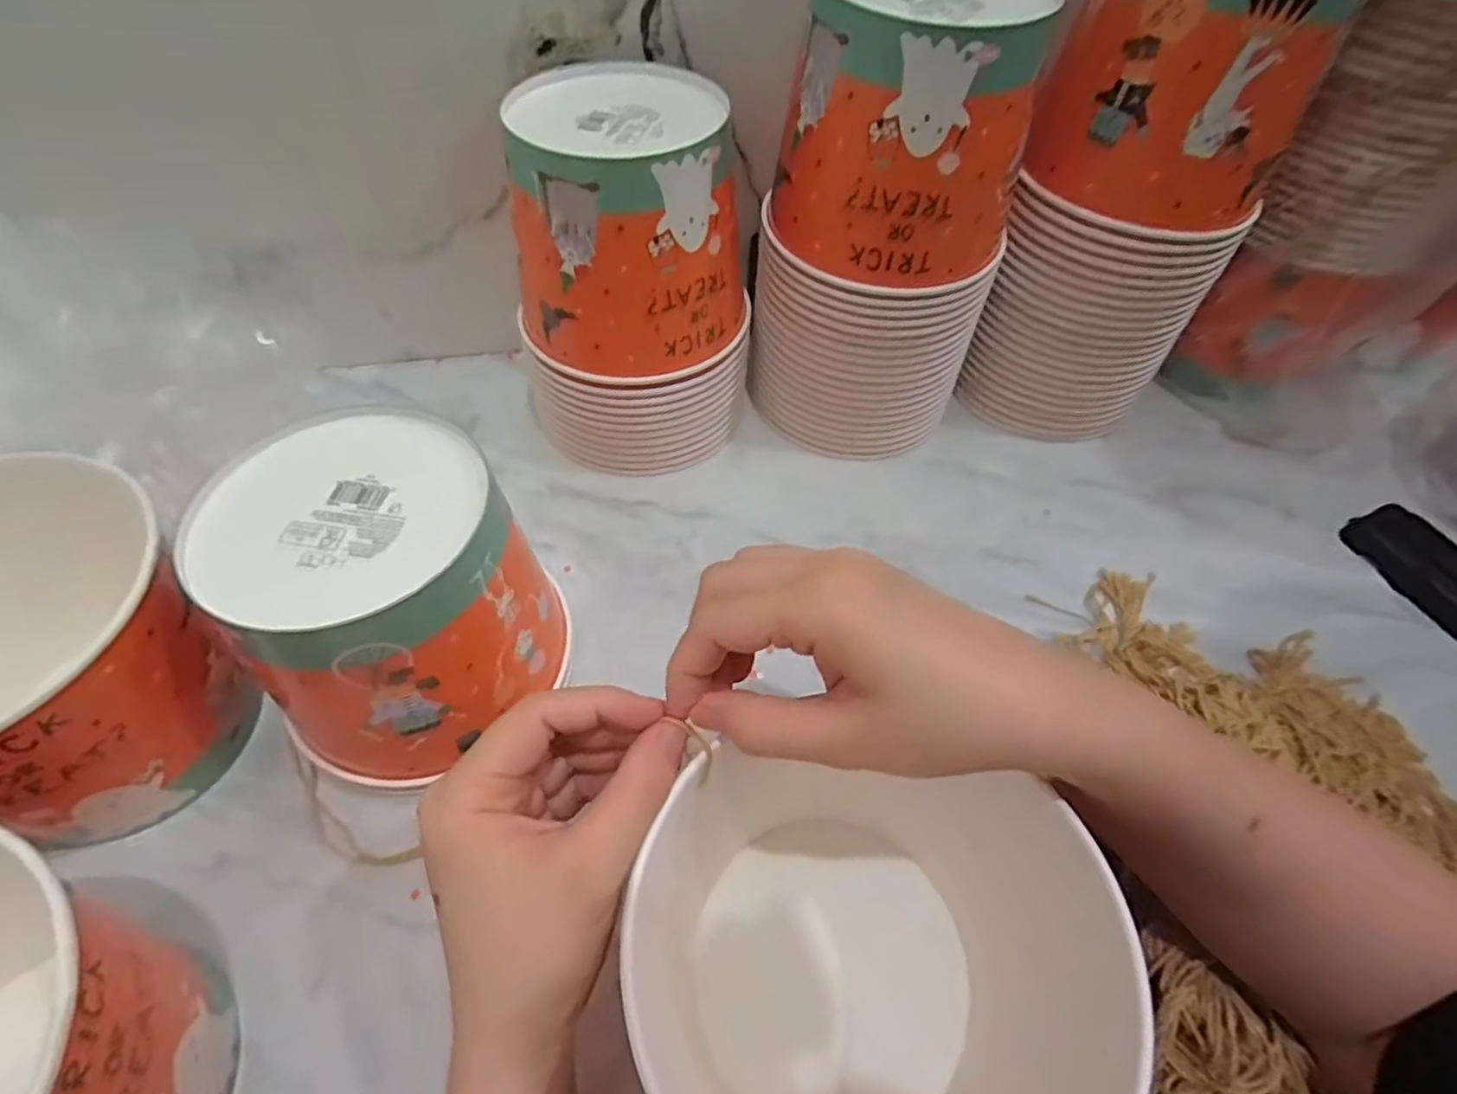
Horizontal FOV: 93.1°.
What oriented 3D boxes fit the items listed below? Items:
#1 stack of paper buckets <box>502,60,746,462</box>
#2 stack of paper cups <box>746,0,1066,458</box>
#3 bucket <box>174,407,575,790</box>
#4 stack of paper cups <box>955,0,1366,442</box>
[{"bbox_3d":[-0.061,-0.173,0.470,0.147,0.221,0.130,-9,55,-10],"label":"stack of paper buckets"},{"bbox_3d":[0.102,-0.197,0.459,0.128,0.278,0.133,-33,61,-24],"label":"stack of paper cups"},{"bbox_3d":[-0.172,0.031,0.359,0.139,0.145,0.135,1,53,-2],"label":"bucket"},{"bbox_3d":[0.266,-0.220,0.470,0.134,0.303,0.140,-37,63,-26],"label":"stack of paper cups"}]

